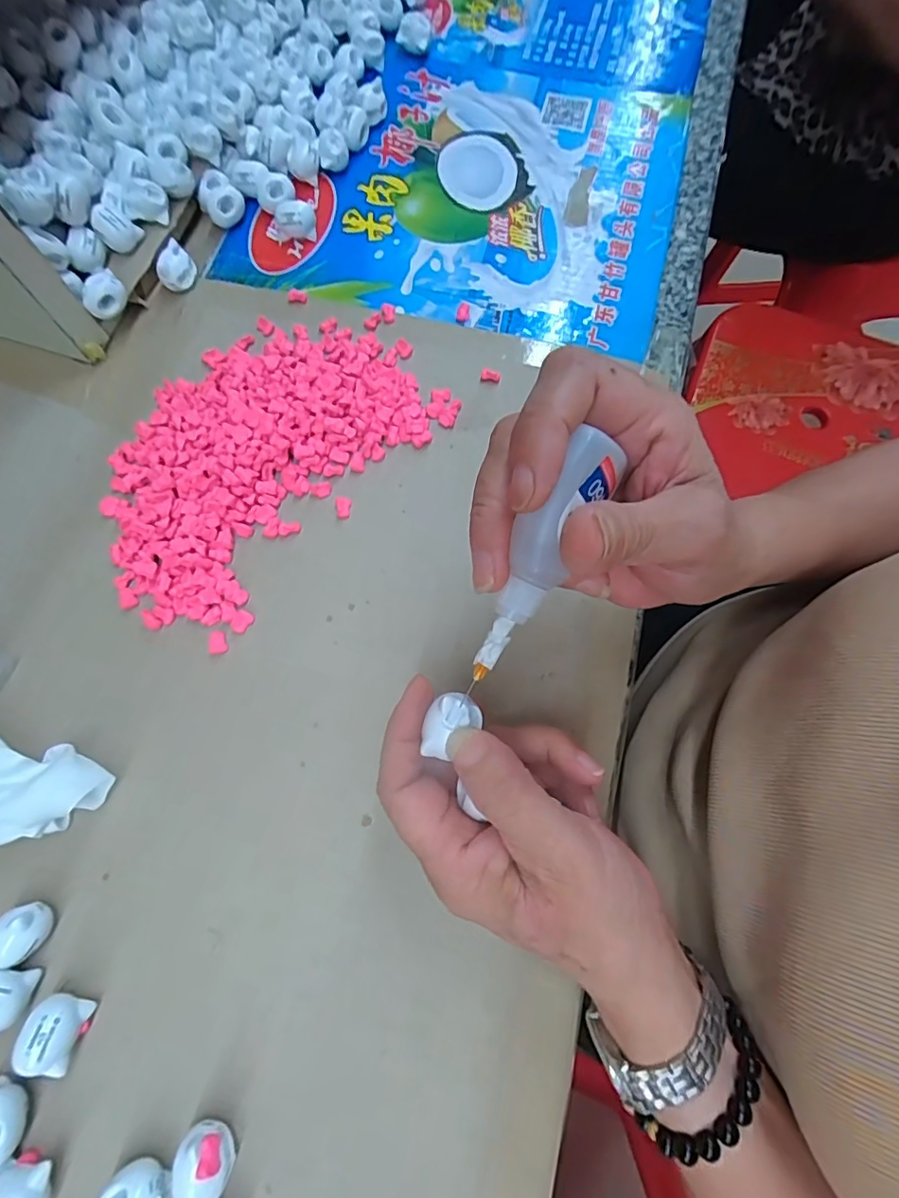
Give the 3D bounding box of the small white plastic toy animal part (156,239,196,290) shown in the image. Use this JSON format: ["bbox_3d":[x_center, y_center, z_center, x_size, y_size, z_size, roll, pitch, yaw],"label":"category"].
[{"bbox_3d":[-0.177,-0.215,0.343,0.017,0.021,0.024,12,73,5],"label":"small white plastic toy animal part"}]

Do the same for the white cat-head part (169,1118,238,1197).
[{"bbox_3d":[-0.095,0.218,0.205,0.022,0.024,0.019,31,76,10],"label":"white cat-head part"}]

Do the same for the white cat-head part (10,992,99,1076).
[{"bbox_3d":[-0.162,0.178,0.217,0.019,0.022,0.023,16,74,6],"label":"white cat-head part"}]

